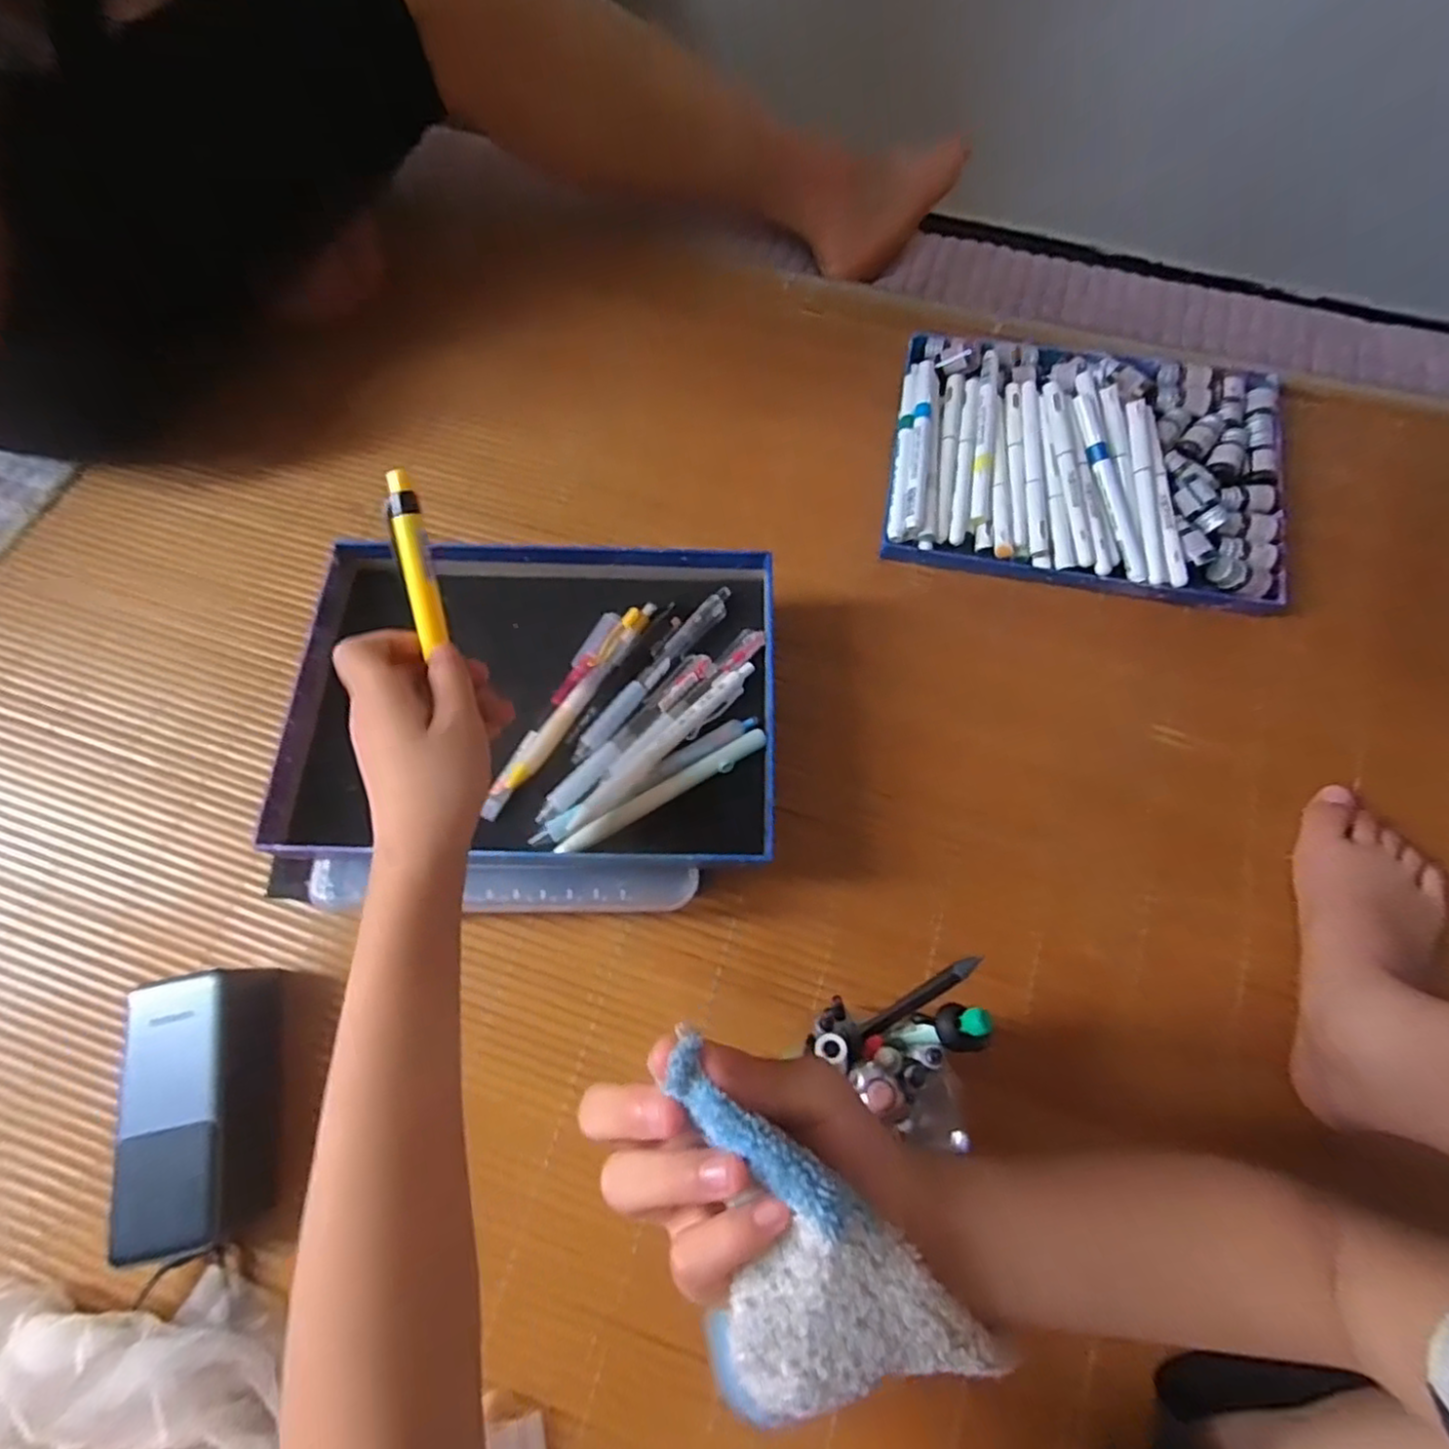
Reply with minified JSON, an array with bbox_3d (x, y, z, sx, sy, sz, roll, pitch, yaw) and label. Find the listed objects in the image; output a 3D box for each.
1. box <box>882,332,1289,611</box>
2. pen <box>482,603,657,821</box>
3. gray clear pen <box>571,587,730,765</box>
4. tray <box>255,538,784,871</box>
[{"bbox_3d":[0.262,-0.191,0.491,0.265,0.042,0.190,11,70,5],"label":"box"},{"bbox_3d":[-0.087,-0.013,0.388,0.013,0.015,0.154,30,75,10],"label":"pen"},{"bbox_3d":[-0.041,-0.031,0.400,0.014,0.013,0.138,36,76,12],"label":"gray clear pen"},{"bbox_3d":[-0.106,-0.020,0.388,0.265,0.030,0.191,1,72,1],"label":"tray"}]

